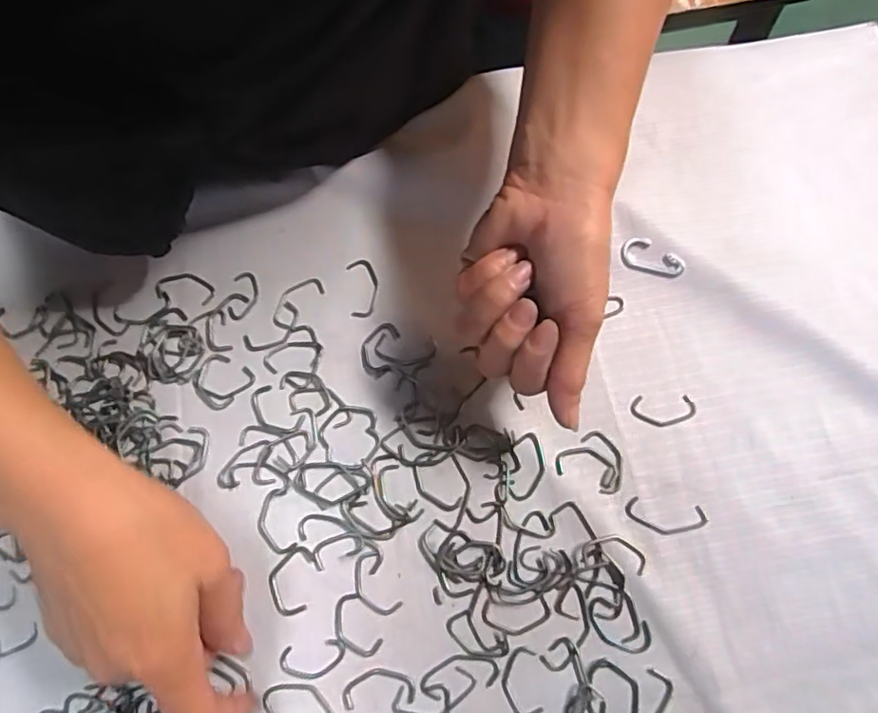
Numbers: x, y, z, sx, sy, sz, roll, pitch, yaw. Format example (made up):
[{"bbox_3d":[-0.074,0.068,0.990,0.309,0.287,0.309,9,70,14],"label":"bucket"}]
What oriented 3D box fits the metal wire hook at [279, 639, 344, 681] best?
[{"bbox_3d":[-0.065,0.156,0.310,0.033,0.004,0.017,-9,72,-1],"label":"metal wire hook"}]

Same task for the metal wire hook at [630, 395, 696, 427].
[{"bbox_3d":[0.127,0.031,0.341,0.036,0.004,0.018,0,72,2],"label":"metal wire hook"}]

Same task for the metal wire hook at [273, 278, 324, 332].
[{"bbox_3d":[-0.089,-0.034,0.371,0.020,0.004,0.038,37,77,13],"label":"metal wire hook"}]

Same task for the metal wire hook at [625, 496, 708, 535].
[{"bbox_3d":[0.121,0.086,0.323,0.042,0.004,0.017,7,72,4],"label":"metal wire hook"}]

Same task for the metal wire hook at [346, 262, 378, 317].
[{"bbox_3d":[-0.047,-0.043,0.372,0.018,0.004,0.037,-8,72,-1],"label":"metal wire hook"}]

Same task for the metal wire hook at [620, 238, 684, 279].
[{"bbox_3d":[0.129,-0.058,0.367,0.038,0.008,0.017,32,76,12],"label":"metal wire hook"}]

